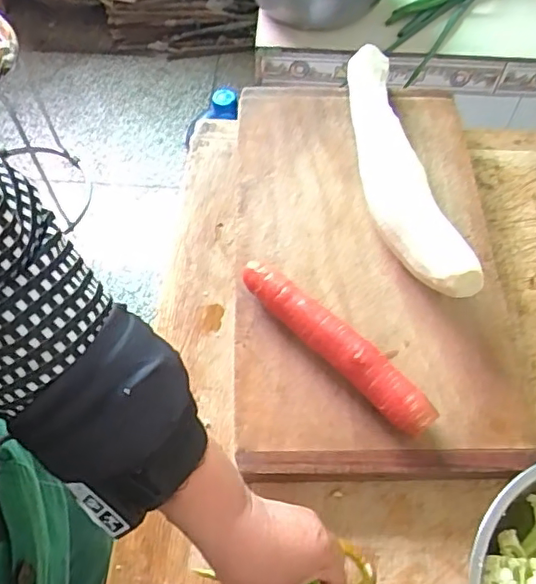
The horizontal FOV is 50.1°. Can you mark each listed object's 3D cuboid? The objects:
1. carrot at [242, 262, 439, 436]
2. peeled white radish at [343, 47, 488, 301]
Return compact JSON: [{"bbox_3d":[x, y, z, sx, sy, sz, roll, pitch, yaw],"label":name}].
[{"bbox_3d":[0.052,0.043,0.471,0.031,0.036,0.191,-39,69,-21],"label":"carrot"},{"bbox_3d":[0.117,-0.123,0.546,0.059,0.065,0.309,-7,61,-6],"label":"peeled white radish"}]

